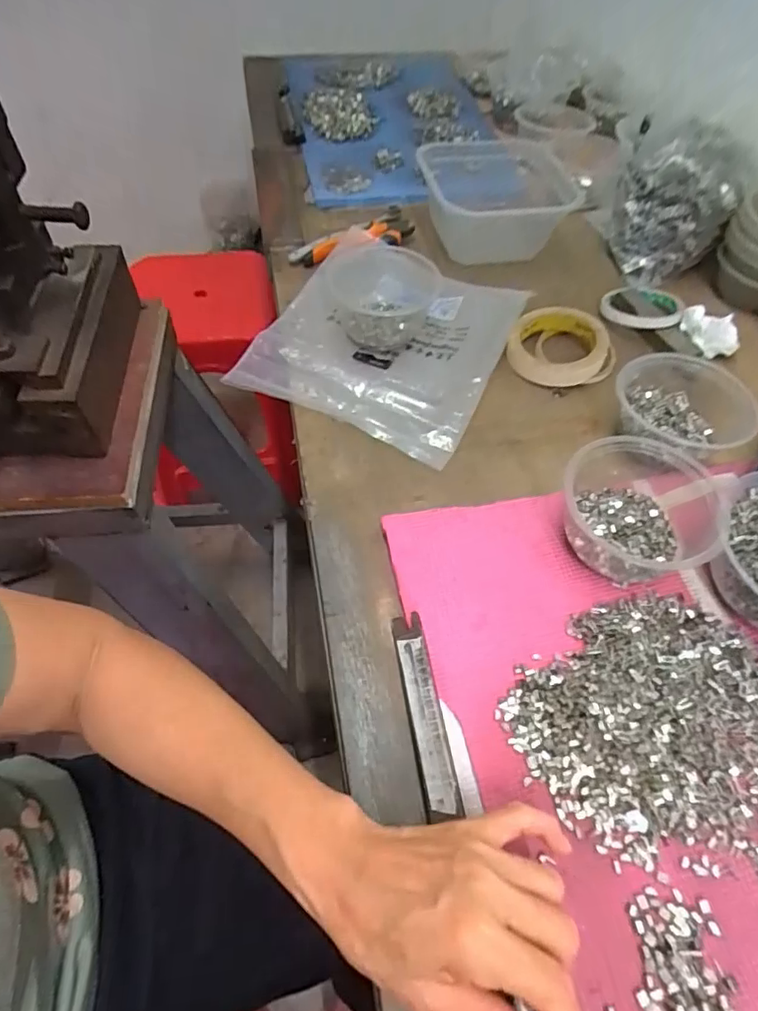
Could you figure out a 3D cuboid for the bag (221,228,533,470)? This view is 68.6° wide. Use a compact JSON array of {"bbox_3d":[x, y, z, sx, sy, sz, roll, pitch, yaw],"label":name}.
[{"bbox_3d":[0.005,-0.182,0.577,0.239,0.032,0.257,20,58,14],"label":"bag"}]

